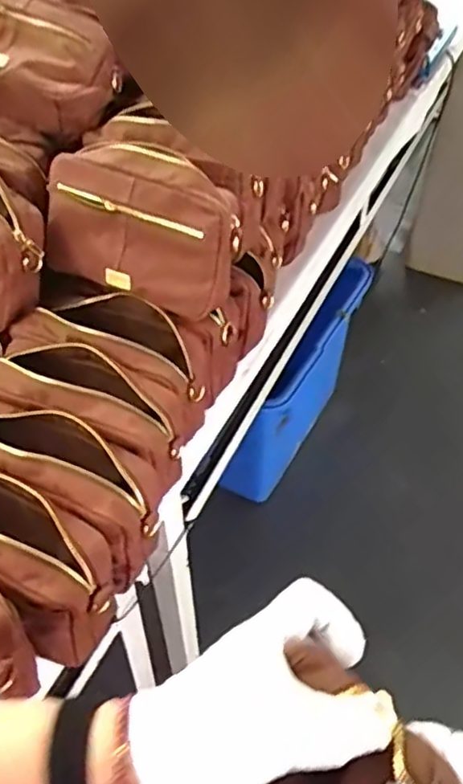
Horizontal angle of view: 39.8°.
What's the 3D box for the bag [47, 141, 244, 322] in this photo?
[{"bbox_3d":[-0.086,-0.160,0.609,0.193,0.116,0.087,14,49,14],"label":"bag"}]

